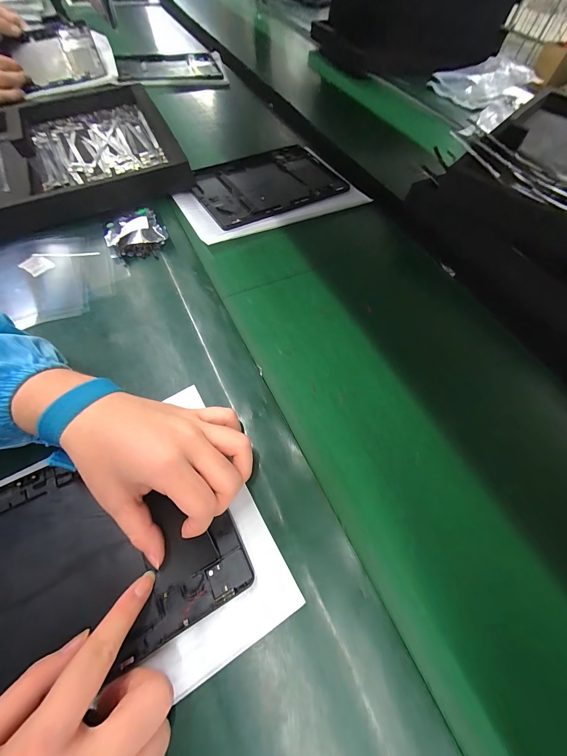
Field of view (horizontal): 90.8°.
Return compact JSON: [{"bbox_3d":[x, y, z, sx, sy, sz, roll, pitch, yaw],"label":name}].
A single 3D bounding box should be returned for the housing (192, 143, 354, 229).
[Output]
[{"bbox_3d":[-0.029,-0.325,0.462,0.233,0.010,0.161,-29,68,-17],"label":"housing"}]

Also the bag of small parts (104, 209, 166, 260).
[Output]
[{"bbox_3d":[-0.200,-0.193,0.374,0.073,0.019,0.089,-26,67,-16],"label":"bag of small parts"}]

